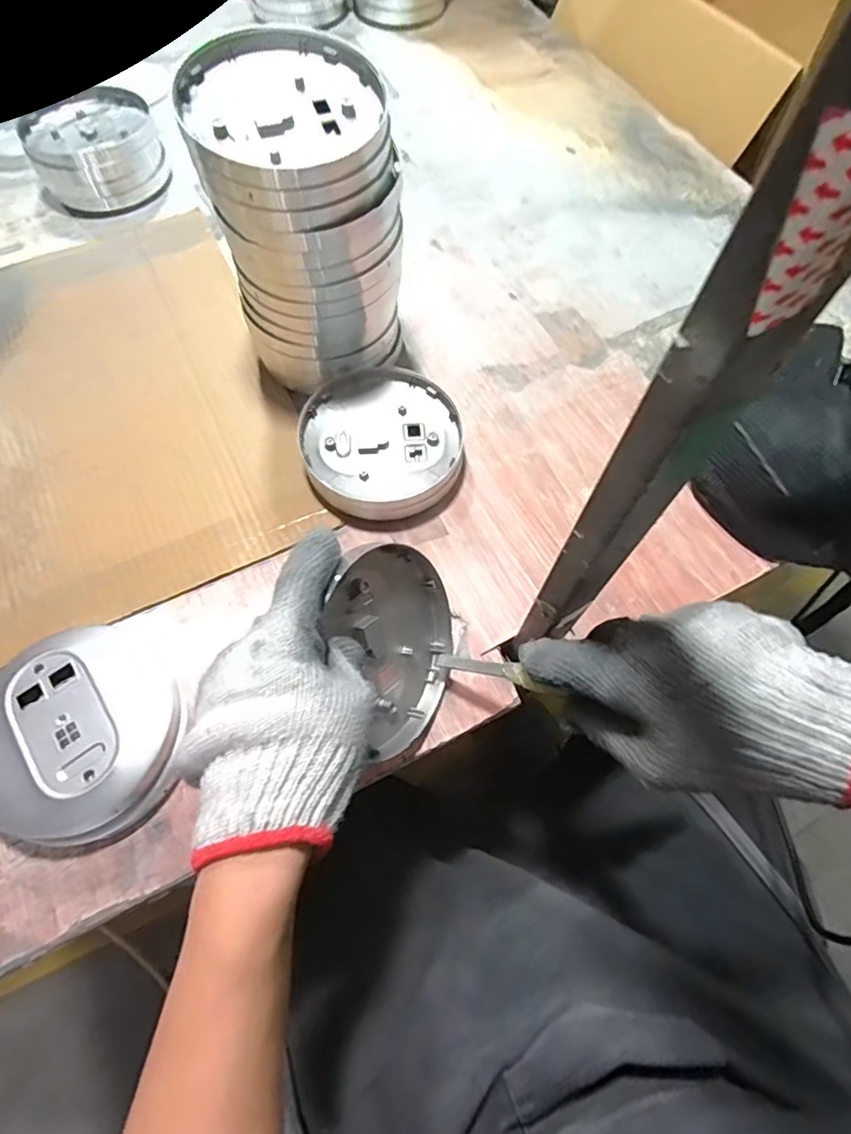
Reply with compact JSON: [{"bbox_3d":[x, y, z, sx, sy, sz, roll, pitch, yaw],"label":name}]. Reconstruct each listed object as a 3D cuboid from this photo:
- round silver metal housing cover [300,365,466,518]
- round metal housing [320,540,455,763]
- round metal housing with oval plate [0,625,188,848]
[{"bbox_3d":[-0.037,-0.107,0.487,0.132,0.027,0.140,1,66,-1],"label":"round silver metal housing cover"},{"bbox_3d":[-0.022,0.049,0.372,0.022,0.121,0.118,2,53,34],"label":"round metal housing"},{"bbox_3d":[-0.237,0.110,0.381,0.129,0.034,0.144,-36,72,-16],"label":"round metal housing with oval plate"}]

